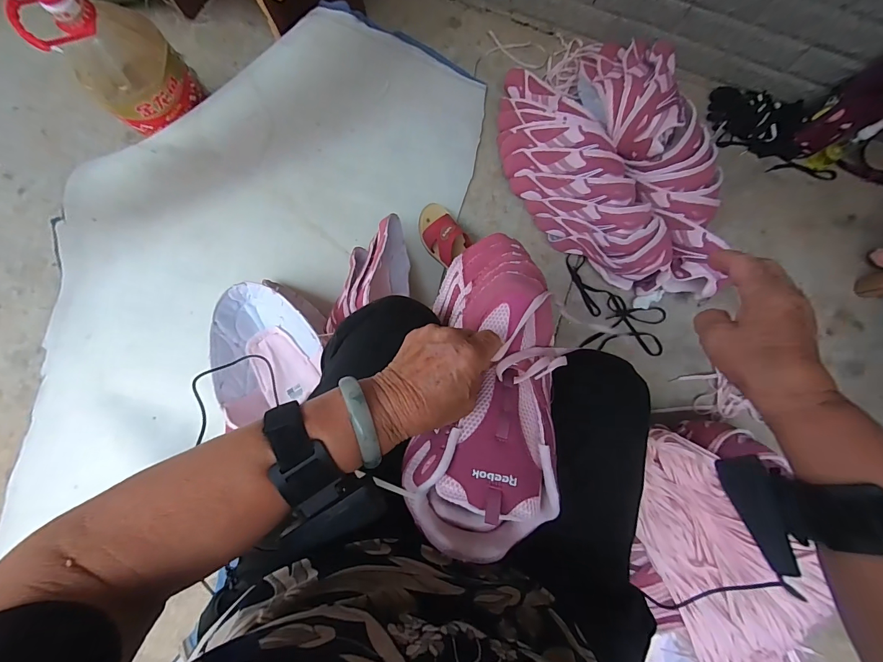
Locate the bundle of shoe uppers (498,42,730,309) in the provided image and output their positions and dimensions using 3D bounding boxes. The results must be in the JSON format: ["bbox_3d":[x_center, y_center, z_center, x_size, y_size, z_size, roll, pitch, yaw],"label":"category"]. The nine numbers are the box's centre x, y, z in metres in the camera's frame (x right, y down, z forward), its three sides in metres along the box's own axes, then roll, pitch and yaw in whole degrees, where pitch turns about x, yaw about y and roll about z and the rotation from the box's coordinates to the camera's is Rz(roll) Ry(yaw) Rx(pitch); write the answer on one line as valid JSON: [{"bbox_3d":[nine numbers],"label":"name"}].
[{"bbox_3d":[0.339,-0.332,0.768,0.322,0.205,0.599,-28,83,-4],"label":"bundle of shoe uppers"}]

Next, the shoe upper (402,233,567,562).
[{"bbox_3d":[0.042,0.032,0.352,0.116,0.080,0.309,7,64,0],"label":"shoe upper"}]

